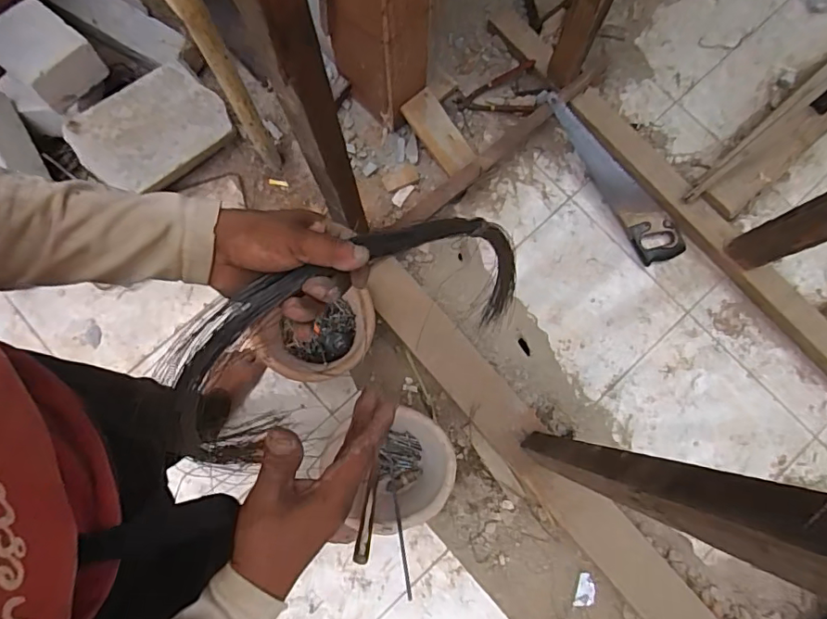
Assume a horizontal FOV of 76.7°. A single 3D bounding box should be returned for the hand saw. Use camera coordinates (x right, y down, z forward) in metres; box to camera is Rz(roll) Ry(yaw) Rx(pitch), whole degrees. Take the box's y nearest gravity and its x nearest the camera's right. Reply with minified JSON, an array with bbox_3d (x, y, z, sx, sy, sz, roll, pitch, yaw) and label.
[{"bbox_3d":[0.496,-0.327,1.275,0.105,0.051,0.473,-30,80,-5],"label":"hand saw"}]

